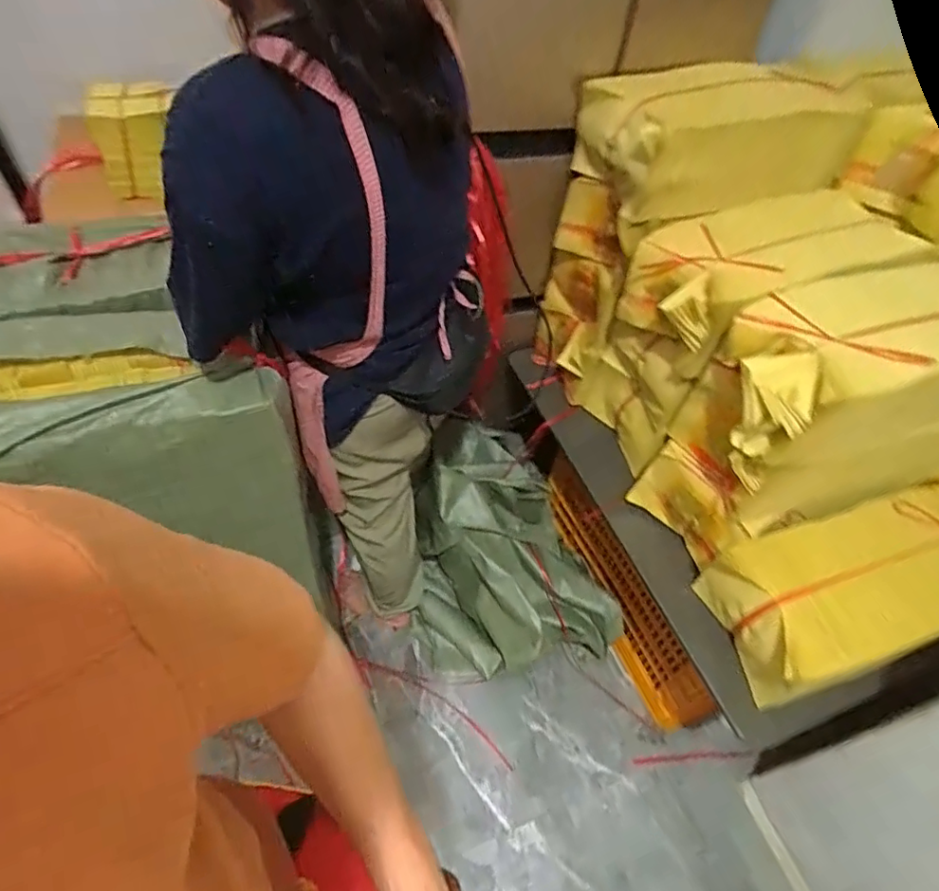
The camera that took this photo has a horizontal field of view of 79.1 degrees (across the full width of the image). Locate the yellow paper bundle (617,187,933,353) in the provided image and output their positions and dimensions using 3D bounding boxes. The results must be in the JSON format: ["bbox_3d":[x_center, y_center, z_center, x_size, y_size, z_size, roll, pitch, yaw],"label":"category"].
[{"bbox_3d":[0.558,-0.322,1.069,0.534,0.190,0.235,-18,55,-20],"label":"yellow paper bundle"}]

